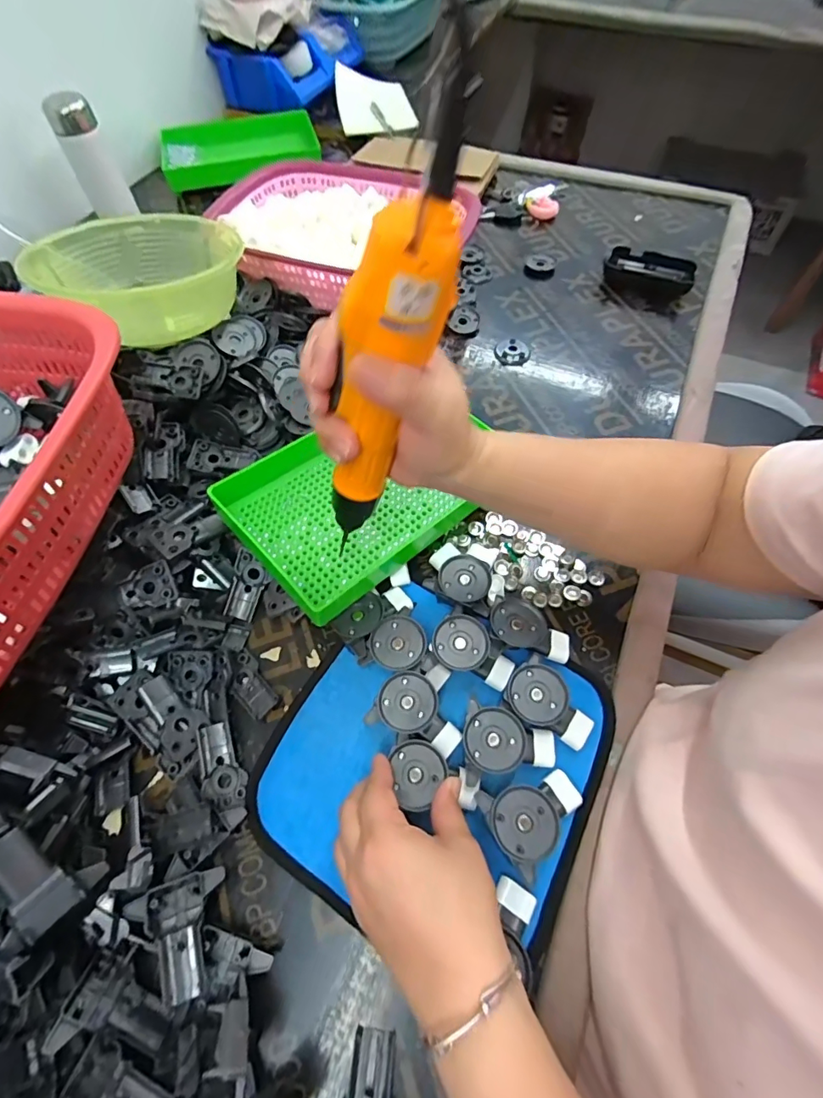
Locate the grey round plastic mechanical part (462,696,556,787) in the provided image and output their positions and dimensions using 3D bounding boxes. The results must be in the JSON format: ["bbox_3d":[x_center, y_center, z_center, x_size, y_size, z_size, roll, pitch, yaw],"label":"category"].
[{"bbox_3d":[0.067,0.141,0.339,0.065,0.016,0.051,14,61,8],"label":"grey round plastic mechanical part"}]

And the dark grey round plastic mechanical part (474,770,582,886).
[{"bbox_3d":[0.079,0.172,0.325,0.064,0.022,0.051,-40,68,-20],"label":"dark grey round plastic mechanical part"}]

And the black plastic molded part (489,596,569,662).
[{"bbox_3d":[0.094,0.066,0.388,0.065,0.031,0.039,20,63,11],"label":"black plastic molded part"}]

